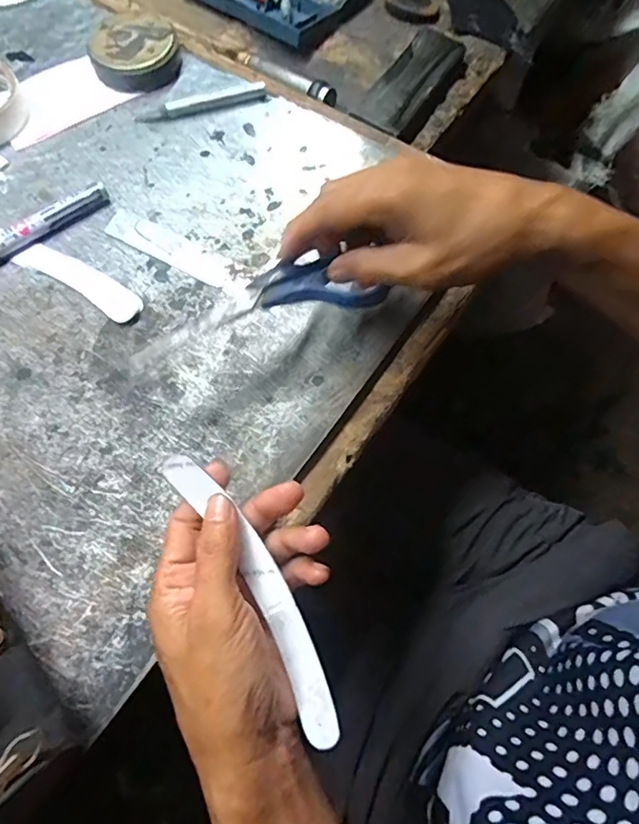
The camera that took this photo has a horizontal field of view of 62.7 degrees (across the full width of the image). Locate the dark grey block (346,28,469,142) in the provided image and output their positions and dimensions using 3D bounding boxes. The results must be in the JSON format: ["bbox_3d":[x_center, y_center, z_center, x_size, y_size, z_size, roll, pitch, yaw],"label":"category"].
[{"bbox_3d":[0.087,-0.307,0.498,0.058,0.022,0.158,30,71,6],"label":"dark grey block"}]

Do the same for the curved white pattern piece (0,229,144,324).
[{"bbox_3d":[-0.223,-0.115,0.400,0.197,0.004,0.034,23,66,7],"label":"curved white pattern piece"}]

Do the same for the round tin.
[{"bbox_3d":[-0.163,-0.317,0.466,0.069,0.029,0.068,2,71,-4],"label":"round tin"}]

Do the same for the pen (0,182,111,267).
[{"bbox_3d":[-0.221,-0.137,0.399,0.130,0.016,0.016,-36,78,-15],"label":"pen"}]

